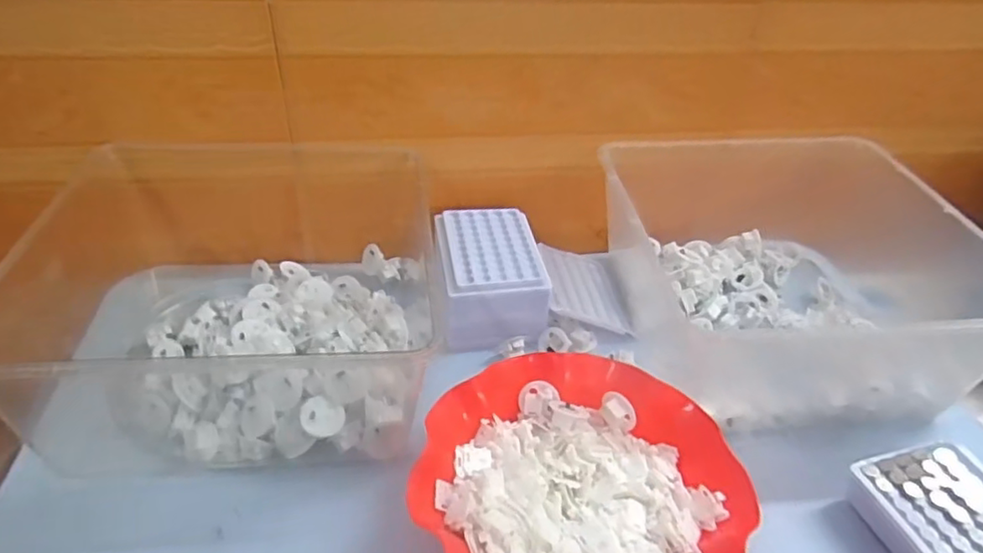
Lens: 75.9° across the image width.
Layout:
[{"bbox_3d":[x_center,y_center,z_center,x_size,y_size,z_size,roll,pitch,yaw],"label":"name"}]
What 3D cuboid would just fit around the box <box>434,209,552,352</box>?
[{"bbox_3d":[-0.002,-0.002,0.629,0.098,0.063,0.138,-4,39,-9],"label":"box"}]

